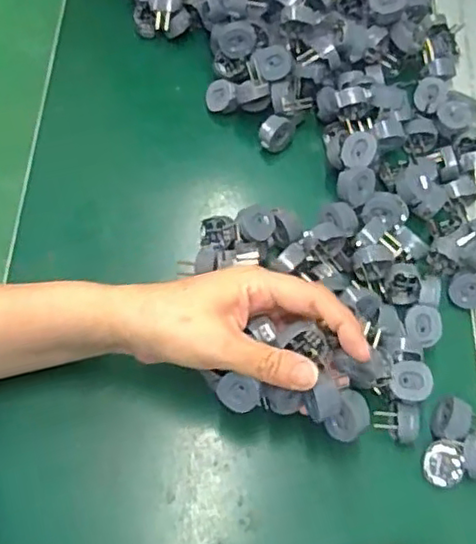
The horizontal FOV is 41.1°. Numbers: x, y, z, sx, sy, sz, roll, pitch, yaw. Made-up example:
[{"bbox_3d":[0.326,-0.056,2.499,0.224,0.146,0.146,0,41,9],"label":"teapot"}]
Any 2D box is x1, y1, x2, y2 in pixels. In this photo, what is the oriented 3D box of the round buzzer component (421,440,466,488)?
[{"bbox_3d":[0.134,0.126,0.414,0.027,0.011,0.028,-6,74,21],"label":"round buzzer component"}]

